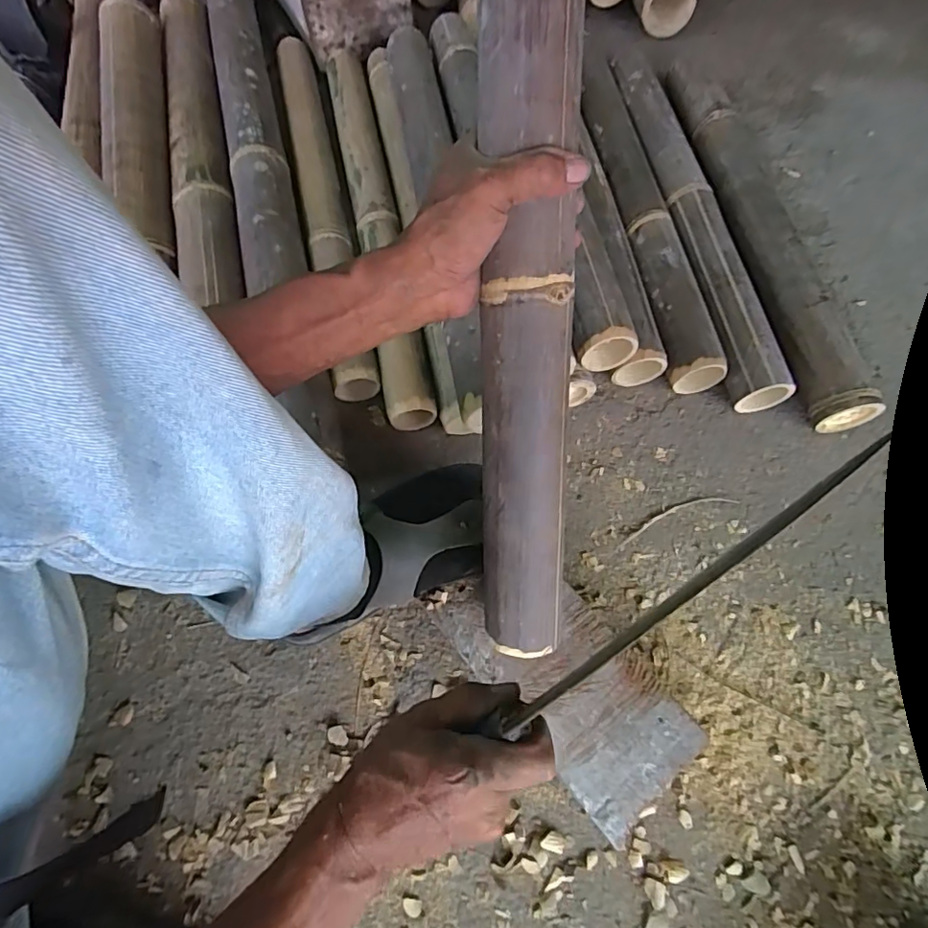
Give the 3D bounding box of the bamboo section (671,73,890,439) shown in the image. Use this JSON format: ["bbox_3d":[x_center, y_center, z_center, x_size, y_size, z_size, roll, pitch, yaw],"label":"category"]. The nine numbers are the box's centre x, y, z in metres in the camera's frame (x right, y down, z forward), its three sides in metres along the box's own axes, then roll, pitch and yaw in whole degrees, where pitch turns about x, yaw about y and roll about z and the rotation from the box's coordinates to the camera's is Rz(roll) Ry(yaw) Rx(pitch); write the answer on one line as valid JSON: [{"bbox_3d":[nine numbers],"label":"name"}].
[{"bbox_3d":[0.373,-0.322,0.708,0.081,0.080,0.609,-9,68,-2],"label":"bamboo section"}]

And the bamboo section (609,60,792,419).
[{"bbox_3d":[0.290,-0.345,0.719,0.068,0.082,0.613,-9,68,-2],"label":"bamboo section"}]

